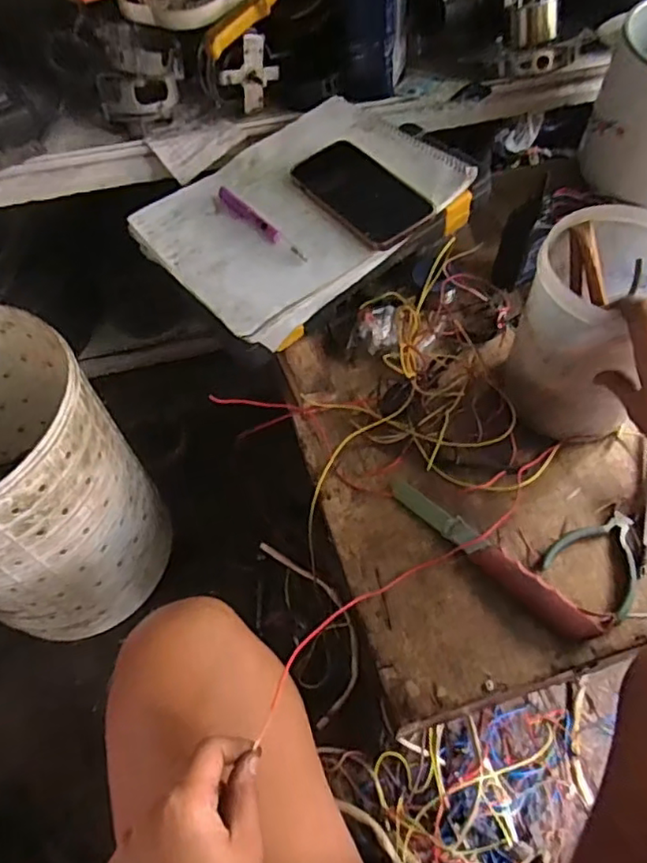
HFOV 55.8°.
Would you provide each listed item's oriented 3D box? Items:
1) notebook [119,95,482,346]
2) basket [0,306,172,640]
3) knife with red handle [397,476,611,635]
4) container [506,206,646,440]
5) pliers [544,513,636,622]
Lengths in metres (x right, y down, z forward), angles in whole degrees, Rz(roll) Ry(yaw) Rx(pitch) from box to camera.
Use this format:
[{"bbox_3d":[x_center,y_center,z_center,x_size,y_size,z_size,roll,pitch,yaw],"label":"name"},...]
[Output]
[{"bbox_3d":[-0.025,-0.246,0.652,0.312,0.019,0.235,-39,63,-13],"label":"notebook"},{"bbox_3d":[-0.352,0.064,0.695,0.244,0.322,0.274,-40,66,-22],"label":"basket"},{"bbox_3d":[0.147,0.111,0.536,0.209,0.021,0.033,35,65,20],"label":"knife with red handle"},{"bbox_3d":[0.246,-0.095,0.560,0.133,0.175,0.123,-27,62,-15],"label":"container"},{"bbox_3d":[0.249,0.109,0.539,0.078,0.009,0.091,38,66,21],"label":"pliers"}]

